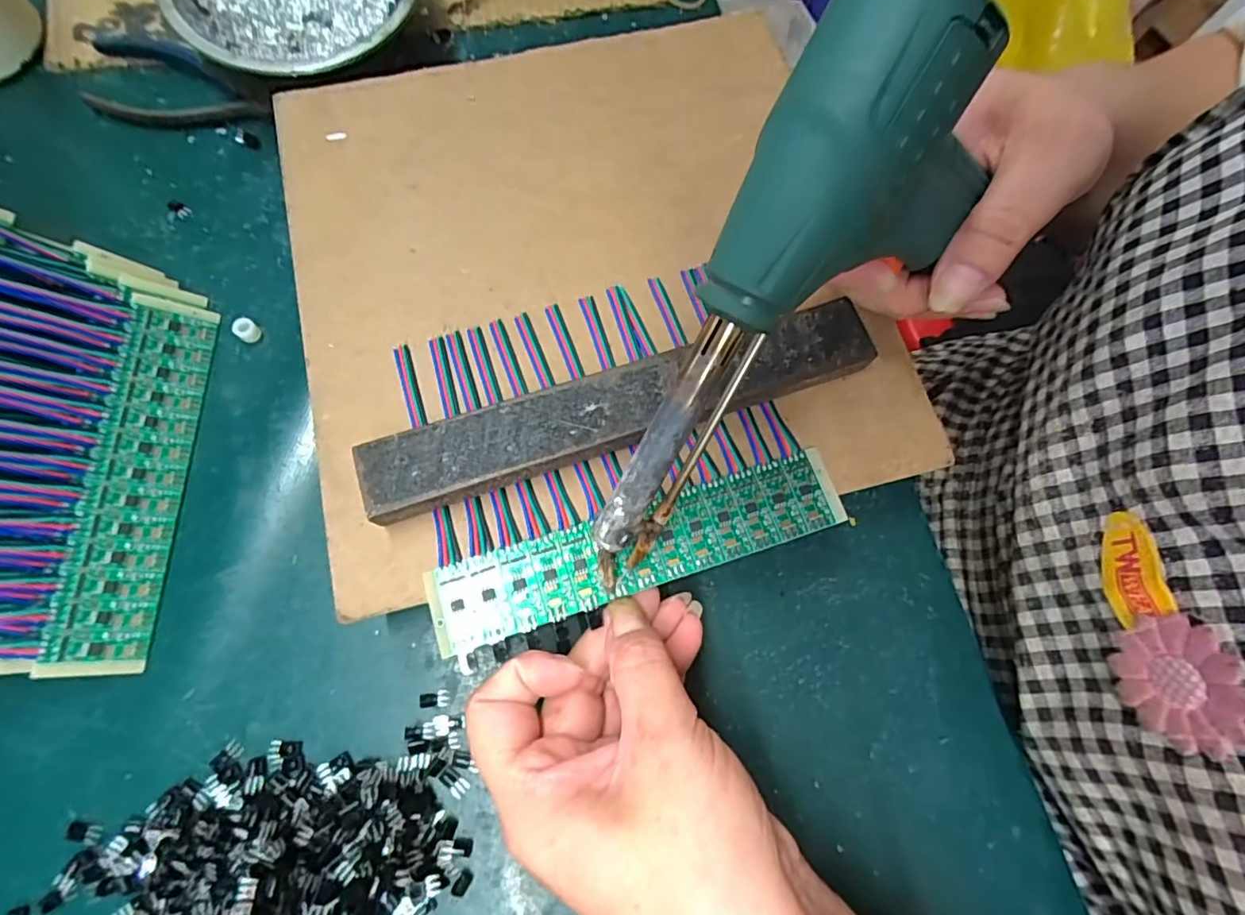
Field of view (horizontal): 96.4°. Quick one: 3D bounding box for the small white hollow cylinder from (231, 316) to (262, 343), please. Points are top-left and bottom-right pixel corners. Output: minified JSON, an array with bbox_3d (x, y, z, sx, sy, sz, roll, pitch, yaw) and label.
[{"bbox_3d":[-0.182,-0.062,0.268,0.008,0.009,0.009,25,72,3],"label":"small white hollow cylinder"}]

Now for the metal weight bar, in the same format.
[{"bbox_3d":[0.001,-0.020,0.224,0.204,0.017,0.032,-18,75,-10],"label":"metal weight bar"}]

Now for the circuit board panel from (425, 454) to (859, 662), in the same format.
[{"bbox_3d":[0.008,0.035,0.219,0.162,0.004,0.033,-17,75,-8],"label":"circuit board panel"}]

